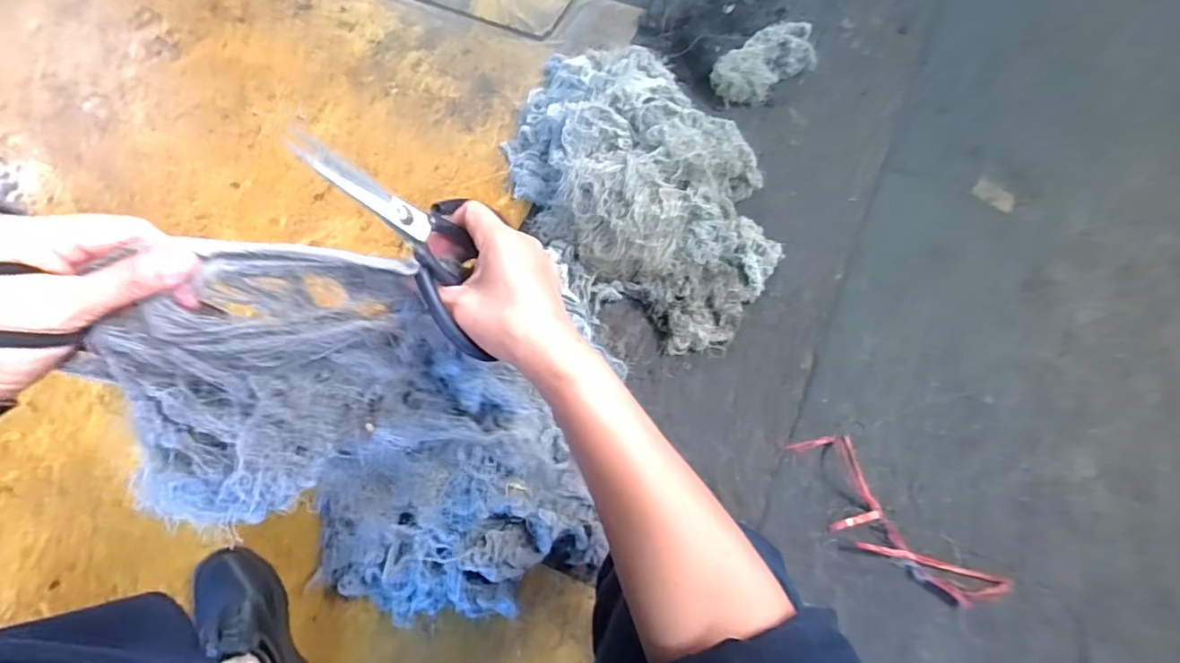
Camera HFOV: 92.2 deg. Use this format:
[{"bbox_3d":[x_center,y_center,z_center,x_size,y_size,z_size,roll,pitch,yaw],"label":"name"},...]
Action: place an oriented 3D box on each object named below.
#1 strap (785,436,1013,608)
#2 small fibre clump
[{"bbox_3d":[0.444,0.286,0.843,0.136,0.041,0.343,-38,73,-18],"label":"strap"},{"bbox_3d":[0.380,-0.577,1.234,0.273,0.070,0.115,-36,72,-16],"label":"small fibre clump"}]

